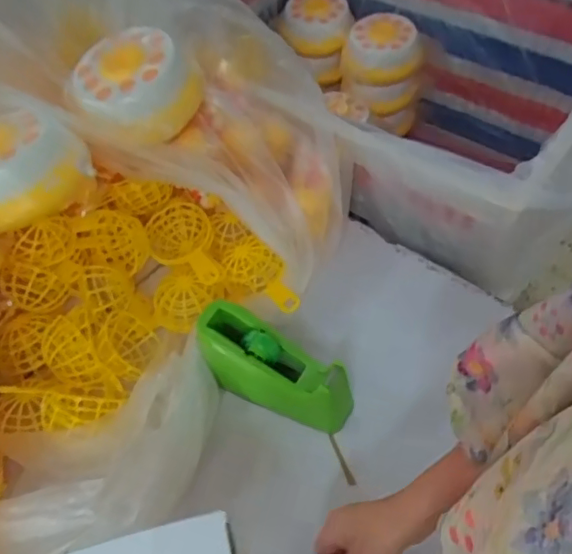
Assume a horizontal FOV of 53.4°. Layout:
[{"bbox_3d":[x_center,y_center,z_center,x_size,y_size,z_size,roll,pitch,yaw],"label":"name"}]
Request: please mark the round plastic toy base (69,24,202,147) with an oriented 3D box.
[{"bbox_3d":[-0.209,-0.259,0.788,0.165,0.083,0.165,-3,69,8],"label":"round plastic toy base"}]

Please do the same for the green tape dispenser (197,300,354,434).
[{"bbox_3d":[-0.016,0.114,0.698,0.213,0.094,0.078,32,63,8],"label":"green tape dispenser"}]

